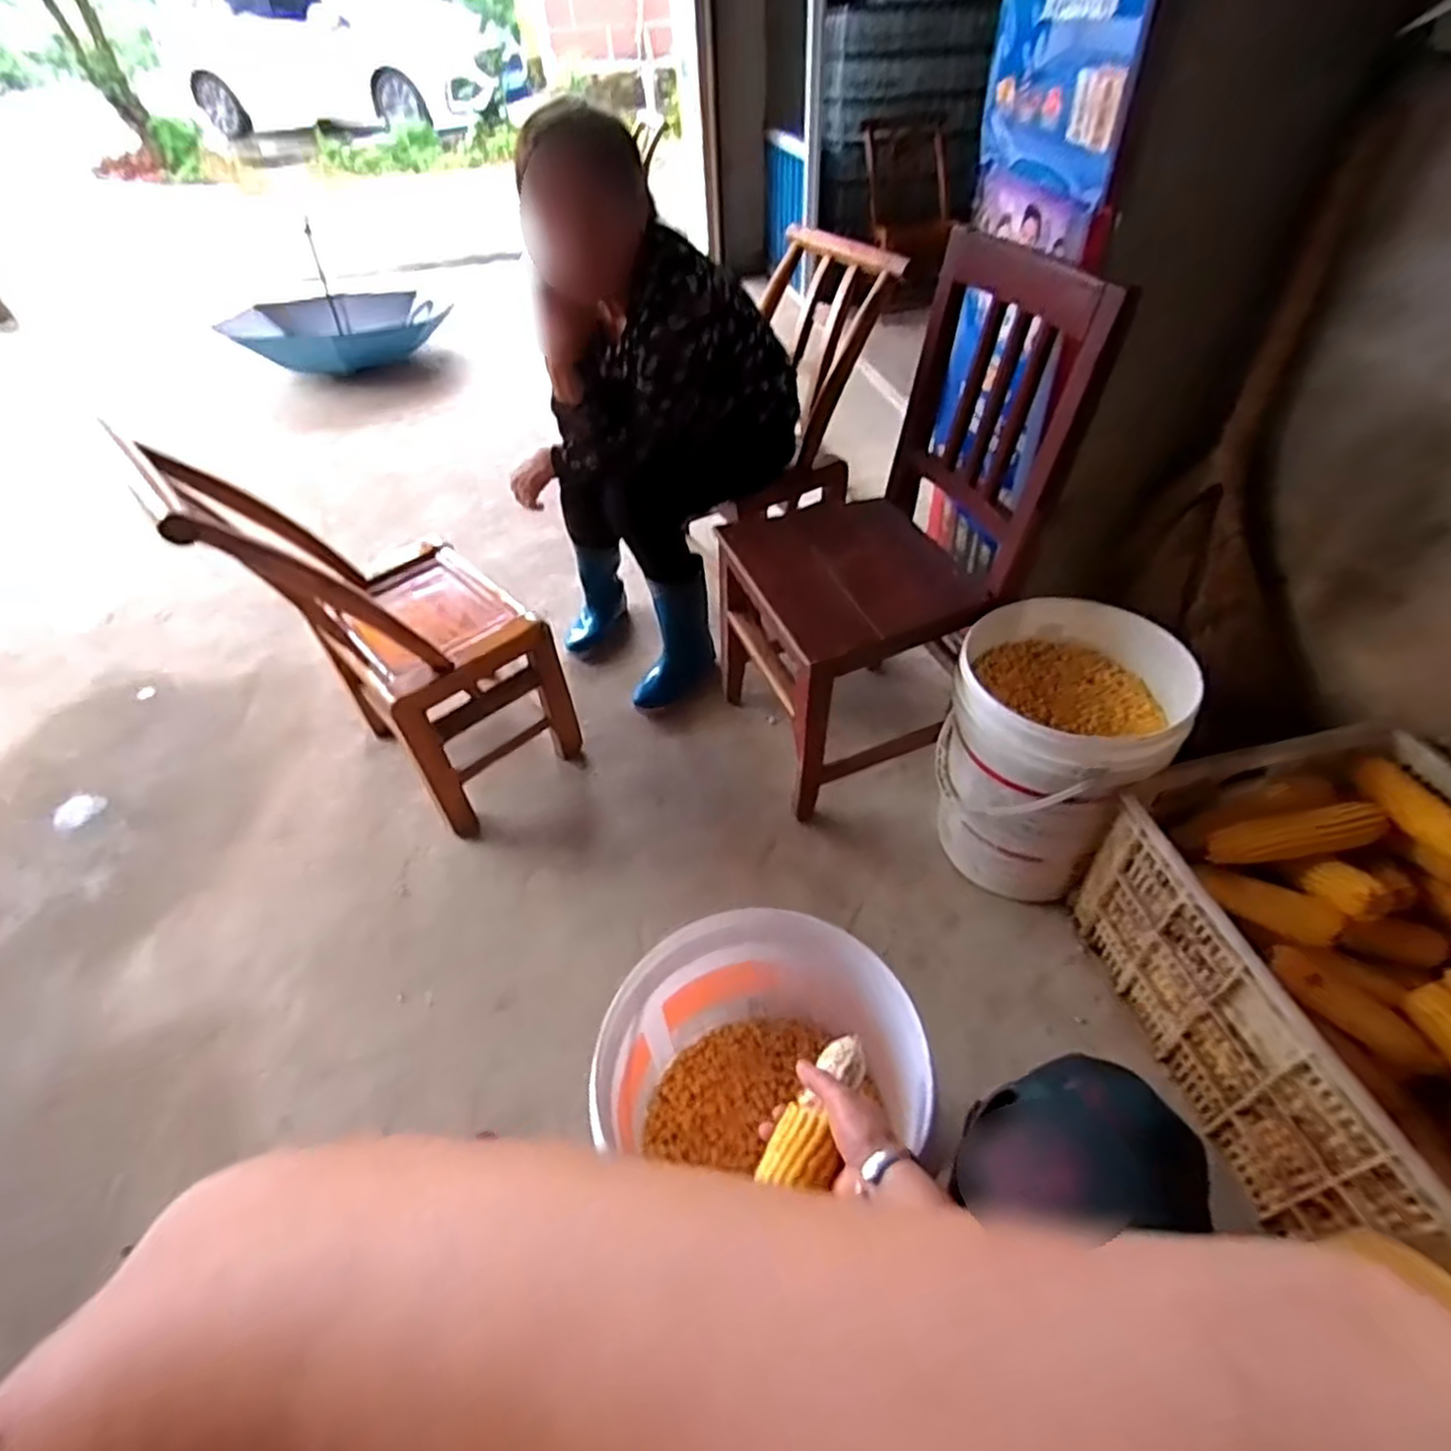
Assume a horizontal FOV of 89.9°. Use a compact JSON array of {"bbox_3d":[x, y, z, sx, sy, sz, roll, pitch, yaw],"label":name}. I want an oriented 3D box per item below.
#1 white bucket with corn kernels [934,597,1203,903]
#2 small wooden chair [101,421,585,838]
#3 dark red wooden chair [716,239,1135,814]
[{"bbox_3d":[0.472,0.046,1.099,0.282,0.360,0.285,-2,45,2],"label":"white bucket with corn kernels"},{"bbox_3d":[-0.529,-0.140,1.151,0.330,0.614,0.378,32,56,31],"label":"small wooden chair"},{"bbox_3d":[0.257,-0.291,1.102,0.468,0.694,0.350,-21,50,-18],"label":"dark red wooden chair"}]

